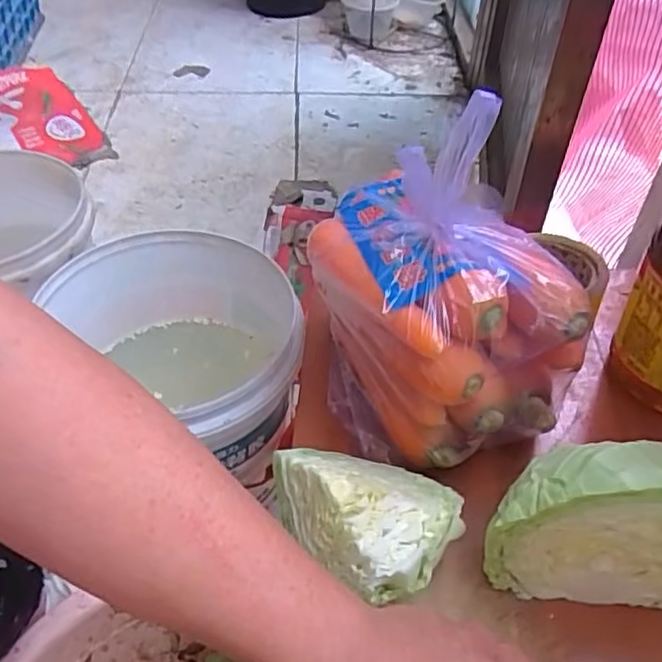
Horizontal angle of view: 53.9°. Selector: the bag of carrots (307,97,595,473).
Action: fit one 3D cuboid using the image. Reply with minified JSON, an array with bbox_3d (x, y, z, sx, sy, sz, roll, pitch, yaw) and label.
[{"bbox_3d":[0.075,-0.032,0.455,0.132,0.246,0.179,-19,50,-18],"label":"bag of carrots"}]

